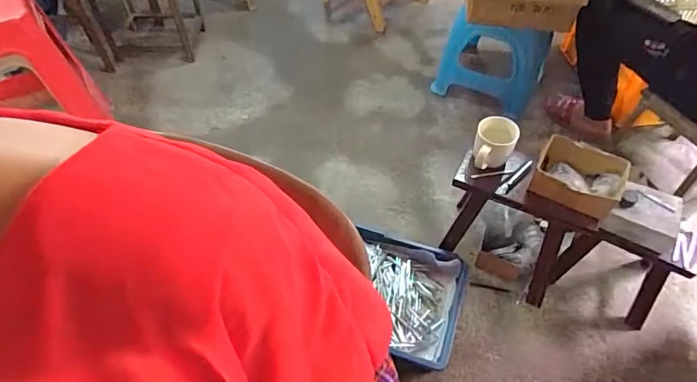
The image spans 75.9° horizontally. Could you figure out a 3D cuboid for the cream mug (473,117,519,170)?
[{"bbox_3d":[0.306,-0.094,0.938,0.082,0.069,0.092,13,53,11],"label":"cream mug"}]

